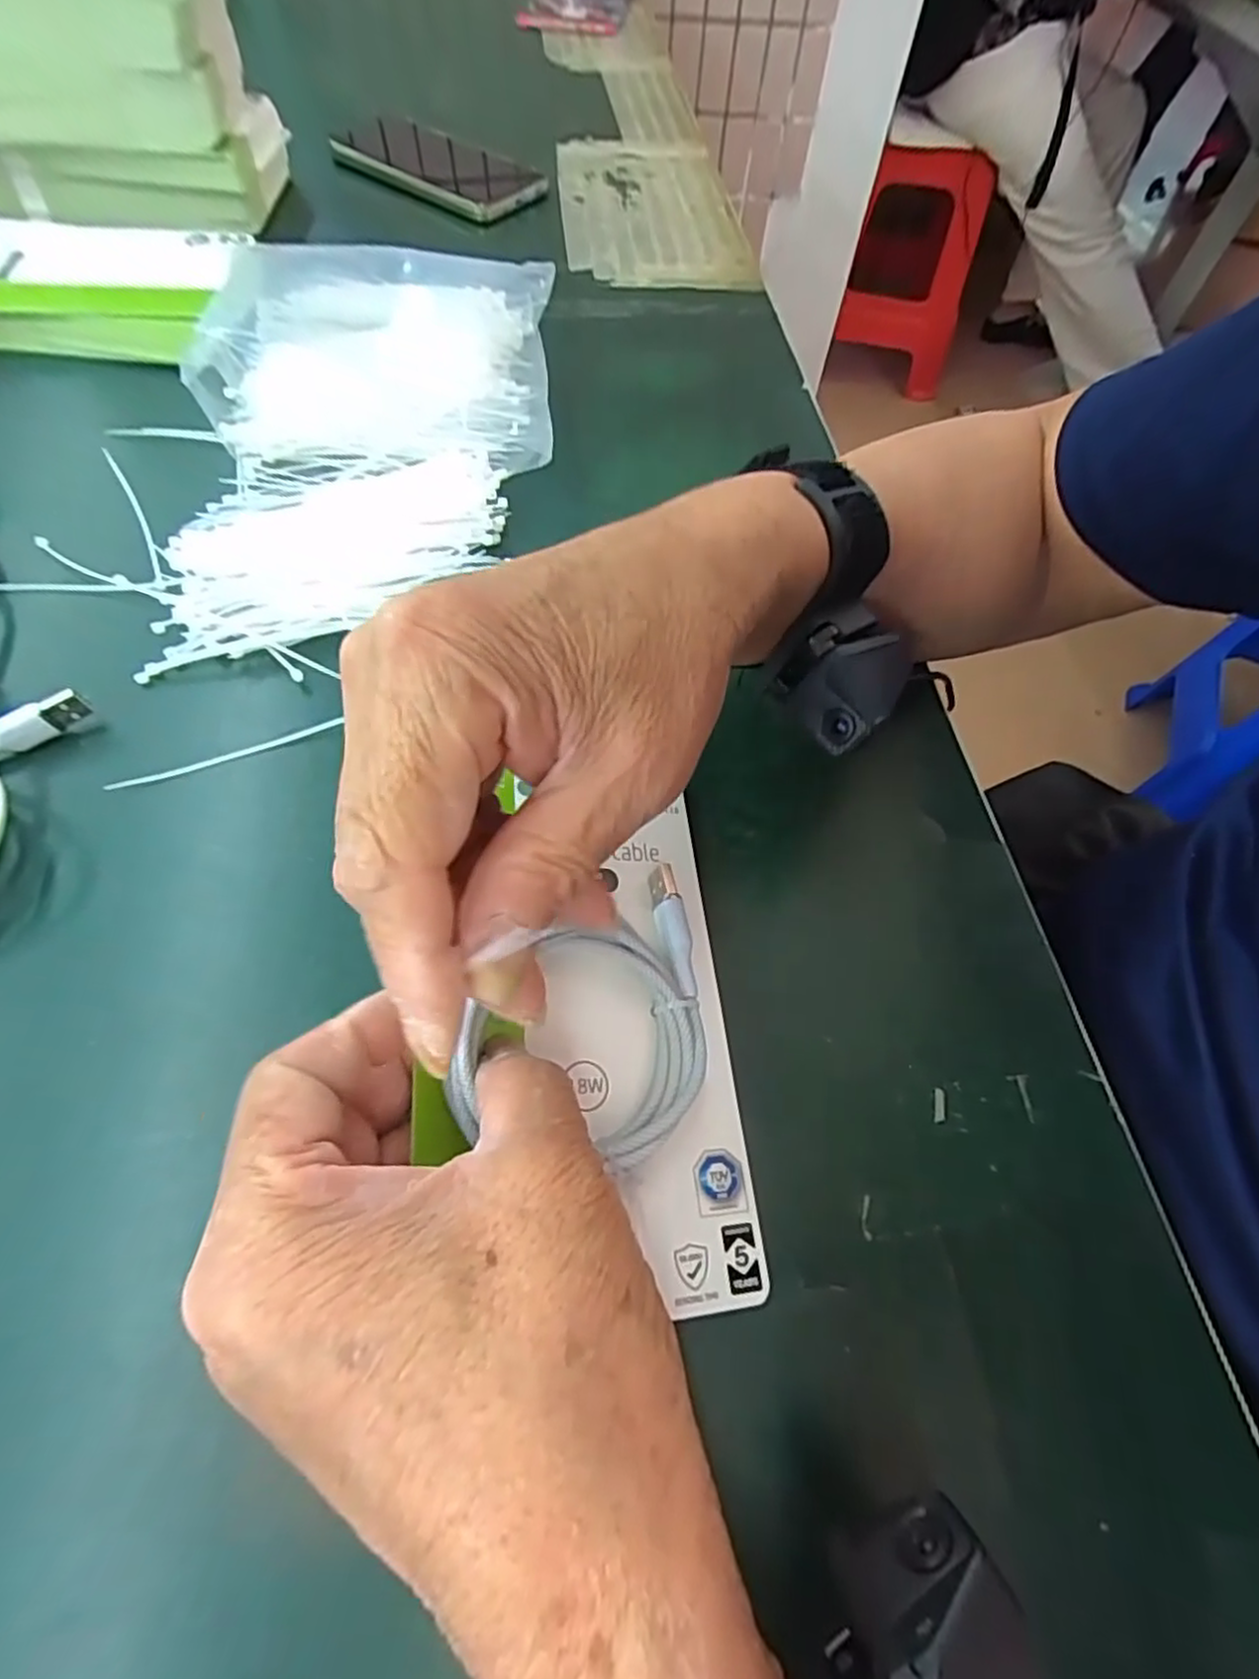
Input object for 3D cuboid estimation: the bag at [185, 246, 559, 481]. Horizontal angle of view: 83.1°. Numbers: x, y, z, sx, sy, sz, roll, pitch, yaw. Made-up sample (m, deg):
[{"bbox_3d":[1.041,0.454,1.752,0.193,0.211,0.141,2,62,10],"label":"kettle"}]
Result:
[{"bbox_3d":[-0.139,-0.270,0.382,0.188,0.029,0.167,1,66,-1],"label":"bag"}]

